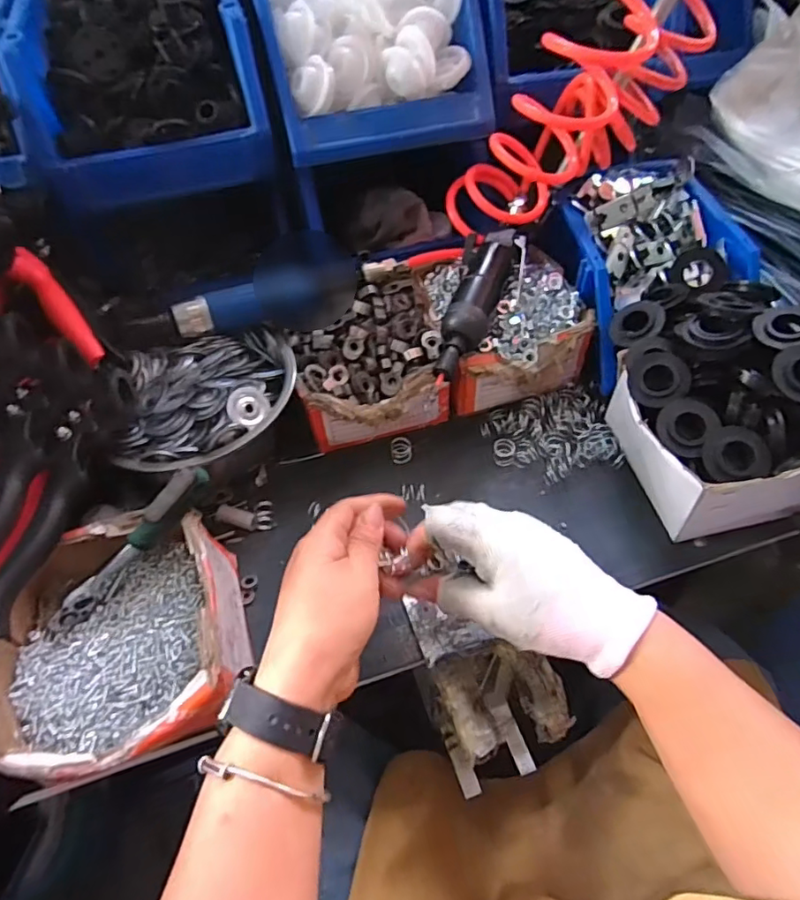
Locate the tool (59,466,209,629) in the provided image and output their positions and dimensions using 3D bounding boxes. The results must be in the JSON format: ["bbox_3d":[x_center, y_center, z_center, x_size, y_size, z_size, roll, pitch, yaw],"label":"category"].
[{"bbox_3d":[-0.191,0.068,0.403,0.143,0.026,0.022,-47,58,7],"label":"tool"}]

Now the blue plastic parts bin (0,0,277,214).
[{"bbox_3d":[-0.254,-0.397,0.567,0.198,0.126,0.321,-13,53,-8],"label":"blue plastic parts bin"}]

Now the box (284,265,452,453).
[{"bbox_3d":[-0.030,-0.082,0.538,0.135,0.087,0.161,-10,52,-5],"label":"box"}]

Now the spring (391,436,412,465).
[{"bbox_3d":[0.002,0.001,0.518,0.019,0.020,0.016,-1,52,2],"label":"spring"}]

